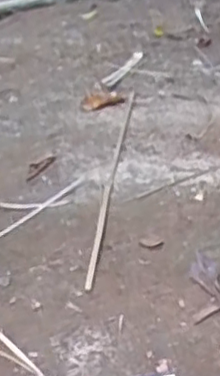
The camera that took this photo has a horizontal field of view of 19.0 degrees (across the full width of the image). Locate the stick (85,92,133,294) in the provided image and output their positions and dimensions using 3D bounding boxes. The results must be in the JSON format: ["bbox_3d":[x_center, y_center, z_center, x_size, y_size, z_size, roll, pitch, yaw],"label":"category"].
[{"bbox_3d":[0.011,-0.055,1.478,0.018,0.010,0.908,1,29,7],"label":"stick"}]

